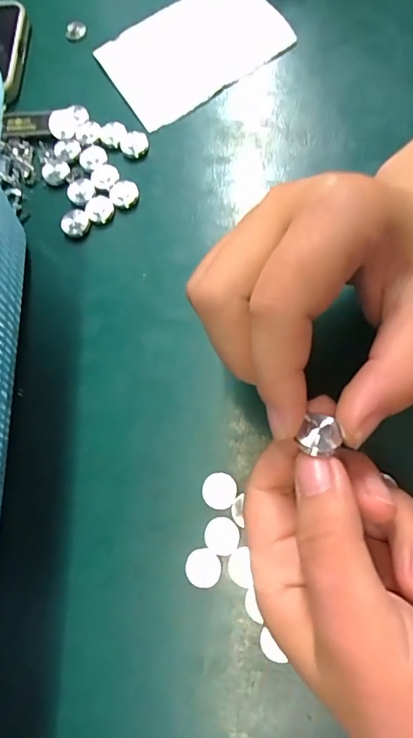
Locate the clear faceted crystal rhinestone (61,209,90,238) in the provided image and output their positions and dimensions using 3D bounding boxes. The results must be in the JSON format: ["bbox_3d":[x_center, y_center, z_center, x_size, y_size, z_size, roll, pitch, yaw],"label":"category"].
[{"bbox_3d":[-0.074,-0.082,0.265,0.017,0.004,0.014,26,79,14],"label":"clear faceted crystal rhinestone"}]

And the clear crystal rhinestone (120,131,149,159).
[{"bbox_3d":[-0.042,-0.130,0.275,0.015,0.006,0.013,20,78,13],"label":"clear crystal rhinestone"}]

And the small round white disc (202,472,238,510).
[{"bbox_3d":[0.006,0.055,0.216,0.015,0.004,0.015,-2,74,7],"label":"small round white disc"}]

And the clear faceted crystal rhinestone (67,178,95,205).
[{"bbox_3d":[-0.072,-0.102,0.271,0.017,0.004,0.015,38,82,16],"label":"clear faceted crystal rhinestone"}]

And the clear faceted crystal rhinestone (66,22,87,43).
[{"bbox_3d":[-0.084,-0.219,0.308,0.014,0.006,0.010,-26,73,0],"label":"clear faceted crystal rhinestone"}]

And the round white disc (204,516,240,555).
[{"bbox_3d":[0.007,0.073,0.210,0.015,0.004,0.015,-2,74,7],"label":"round white disc"}]

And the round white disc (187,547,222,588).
[{"bbox_3d":[-0.001,0.086,0.206,0.015,0.004,0.015,-2,74,7],"label":"round white disc"}]

